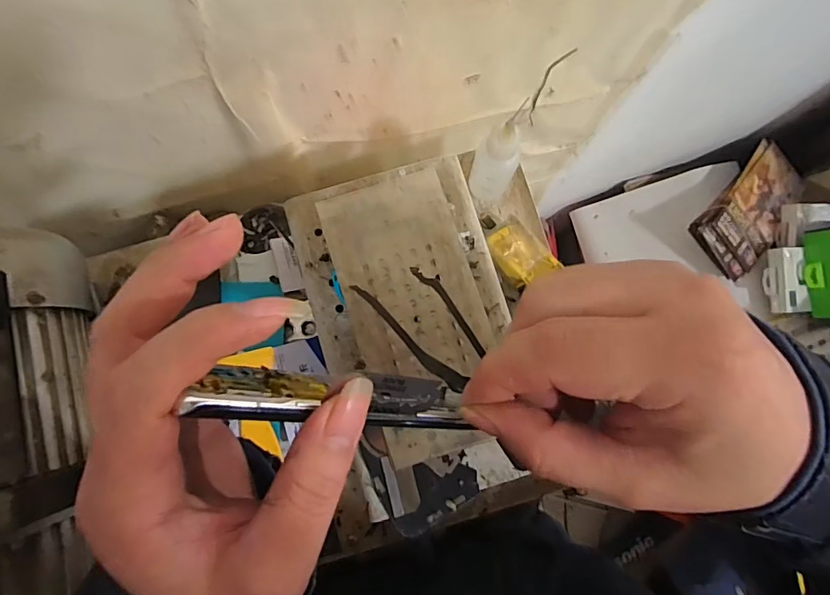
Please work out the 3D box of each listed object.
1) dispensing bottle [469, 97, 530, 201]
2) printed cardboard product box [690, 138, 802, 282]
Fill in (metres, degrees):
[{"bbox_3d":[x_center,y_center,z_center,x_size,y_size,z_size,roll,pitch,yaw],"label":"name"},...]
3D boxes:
[{"bbox_3d":[0.063,-0.104,0.361,0.031,0.094,0.030,25,80,3],"label":"dispensing bottle"},{"bbox_3d":[0.577,-0.147,0.824,0.121,0.028,0.220,45,79,-11],"label":"printed cardboard product box"}]

